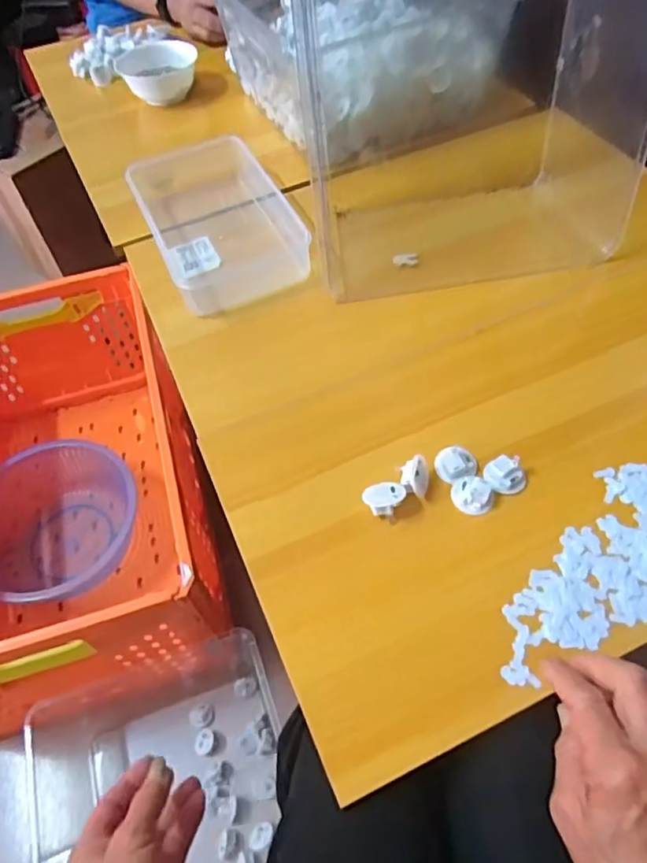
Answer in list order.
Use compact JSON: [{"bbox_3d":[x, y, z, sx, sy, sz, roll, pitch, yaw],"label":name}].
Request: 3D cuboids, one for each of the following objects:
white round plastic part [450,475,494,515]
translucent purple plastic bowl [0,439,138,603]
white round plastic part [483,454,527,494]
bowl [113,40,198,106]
[{"bbox_3d":[0.117,0.050,0.462,0.032,0.013,0.028,18,59,16],"label":"white round plastic part"},{"bbox_3d":[-0.450,0.152,0.988,0.284,0.140,0.258,23,60,19],"label":"translucent purple plastic bowl"},{"bbox_3d":[0.144,0.034,0.466,0.032,0.021,0.027,9,57,10],"label":"white round plastic part"},{"bbox_3d":[-0.242,-0.530,0.870,0.113,0.062,0.117,-2,55,3],"label":"bowl"}]

